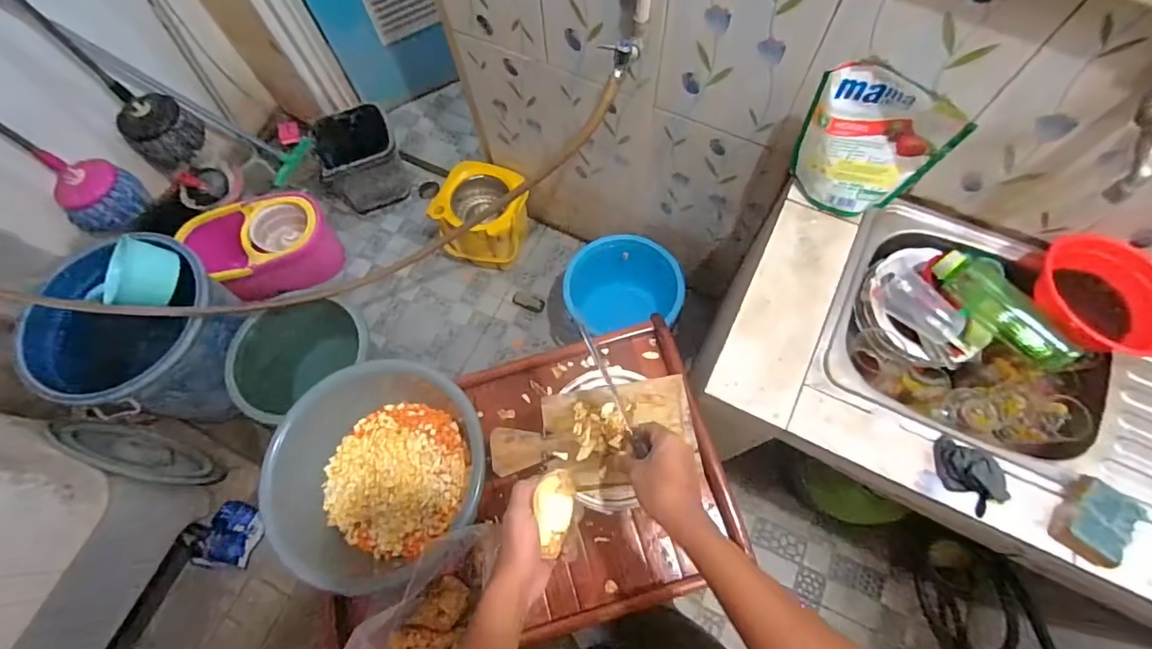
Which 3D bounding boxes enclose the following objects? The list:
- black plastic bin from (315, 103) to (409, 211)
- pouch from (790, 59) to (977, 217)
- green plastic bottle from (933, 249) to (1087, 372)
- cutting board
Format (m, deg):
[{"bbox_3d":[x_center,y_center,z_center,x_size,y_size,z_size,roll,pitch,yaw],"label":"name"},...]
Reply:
[{"bbox_3d":[-0.708,-0.537,1.658,0.264,0.259,0.210,-33,71,-10],"label":"black plastic bin"},{"bbox_3d":[0.443,-0.271,0.765,0.198,0.216,0.071,31,73,14],"label":"pouch"},{"bbox_3d":[0.669,-0.027,0.778,0.065,0.077,0.219,-38,72,-12],"label":"green plastic bottle"},{"bbox_3d":[0.022,0.142,0.633,0.254,0.017,0.121,-8,68,-1],"label":"cutting board"}]

